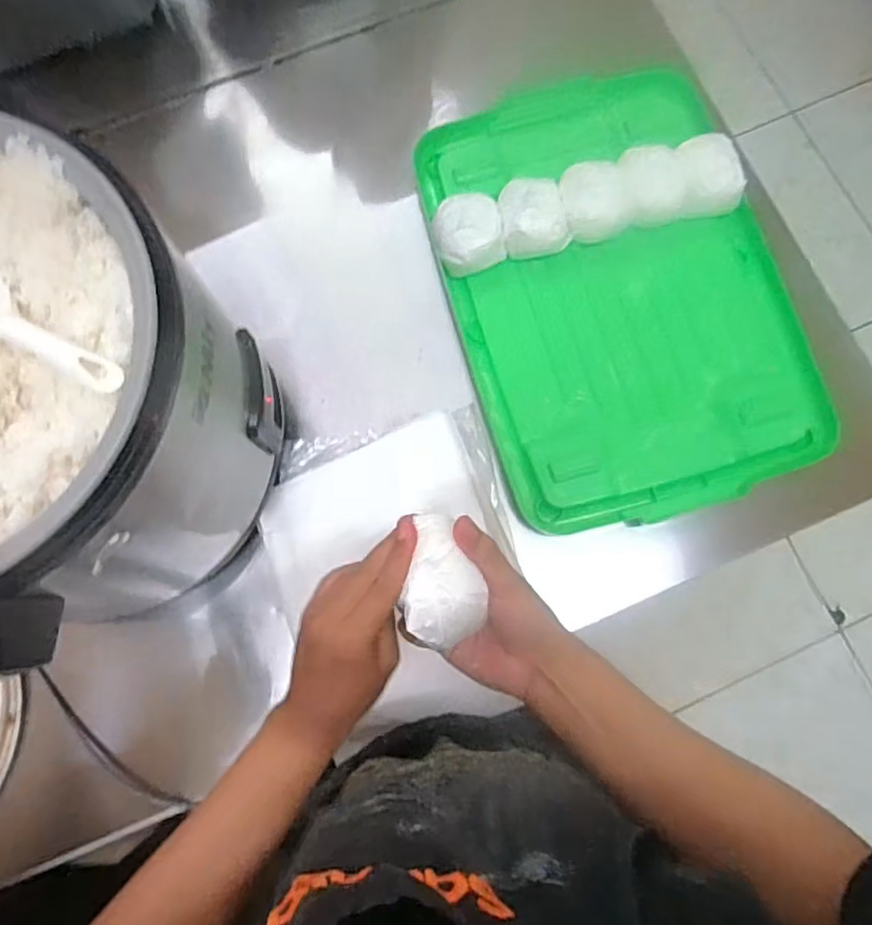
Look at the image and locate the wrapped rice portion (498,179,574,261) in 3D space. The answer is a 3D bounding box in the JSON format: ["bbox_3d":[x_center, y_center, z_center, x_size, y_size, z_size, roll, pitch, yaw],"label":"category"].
[{"bbox_3d":[0.109,-0.287,0.728,0.080,0.049,0.088,-13,79,-3],"label":"wrapped rice portion"}]

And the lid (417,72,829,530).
[{"bbox_3d":[0.213,-0.213,0.736,0.372,0.039,0.537,-12,79,-2],"label":"lid"}]

